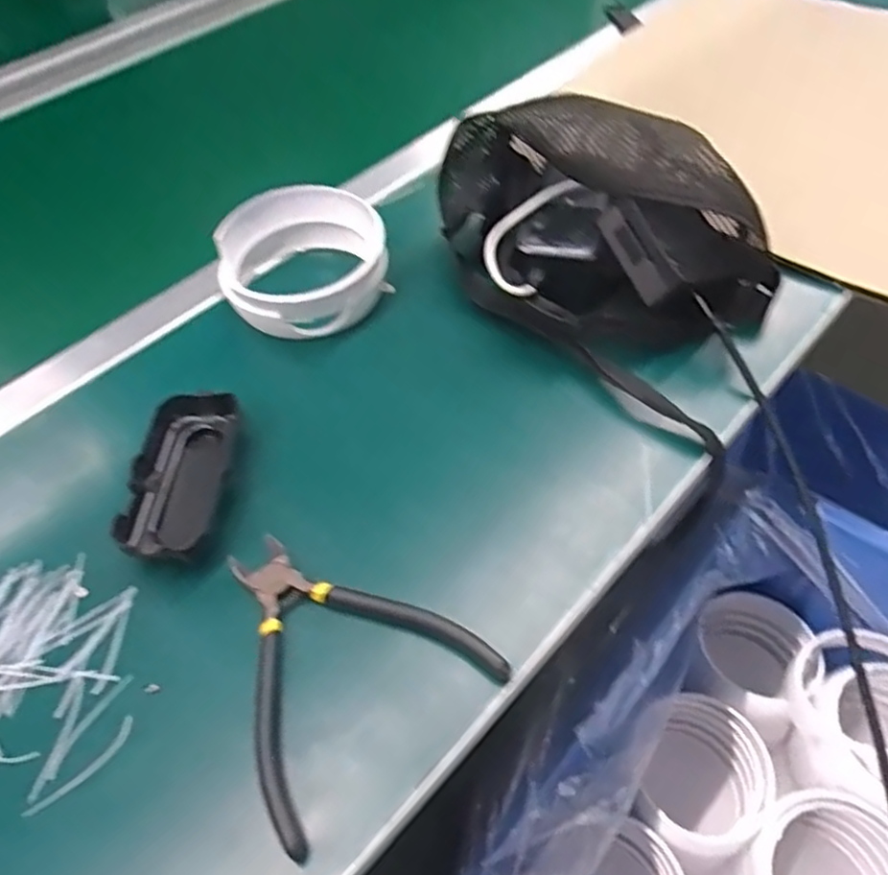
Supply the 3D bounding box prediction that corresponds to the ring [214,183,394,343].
[{"bbox_3d":[-0.100,-0.124,0.513,0.116,0.054,0.113,-2,50,3],"label":"ring"}]

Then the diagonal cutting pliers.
[{"bbox_3d":[-0.058,0.100,0.349,0.120,0.026,0.136,-34,56,-21],"label":"diagonal cutting pliers"}]

